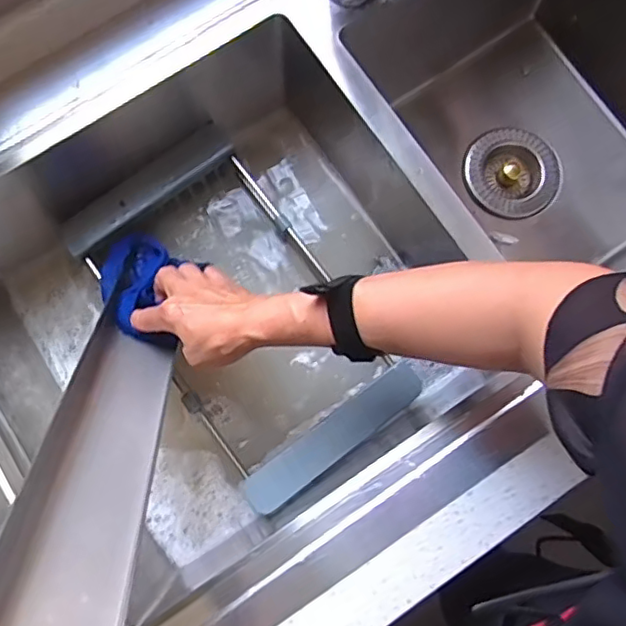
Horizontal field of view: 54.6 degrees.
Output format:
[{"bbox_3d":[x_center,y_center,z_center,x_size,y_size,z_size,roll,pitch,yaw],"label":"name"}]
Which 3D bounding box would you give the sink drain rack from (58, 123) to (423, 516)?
[{"bbox_3d":[-0.070,0.000,0.604,0.199,0.049,0.349,-37,83,-7],"label":"sink drain rack"}]

